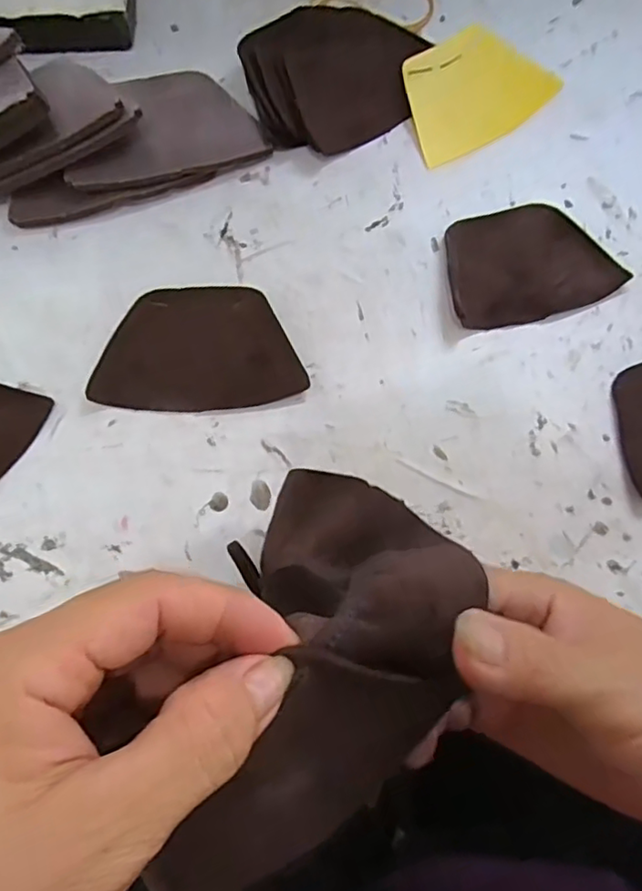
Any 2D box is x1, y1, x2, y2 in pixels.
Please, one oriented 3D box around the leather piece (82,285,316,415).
[{"bbox_3d":[-0.065,-0.053,0.326,0.106,0.008,0.071,-4,71,-2],"label":"leather piece"}]

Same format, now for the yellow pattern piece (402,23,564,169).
[{"bbox_3d":[0.100,-0.231,0.390,0.110,0.006,0.071,-33,89,-14],"label":"yellow pattern piece"}]

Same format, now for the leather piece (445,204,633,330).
[{"bbox_3d":[0.115,-0.107,0.345,0.101,0.014,0.072,-17,72,-7],"label":"leather piece"}]

